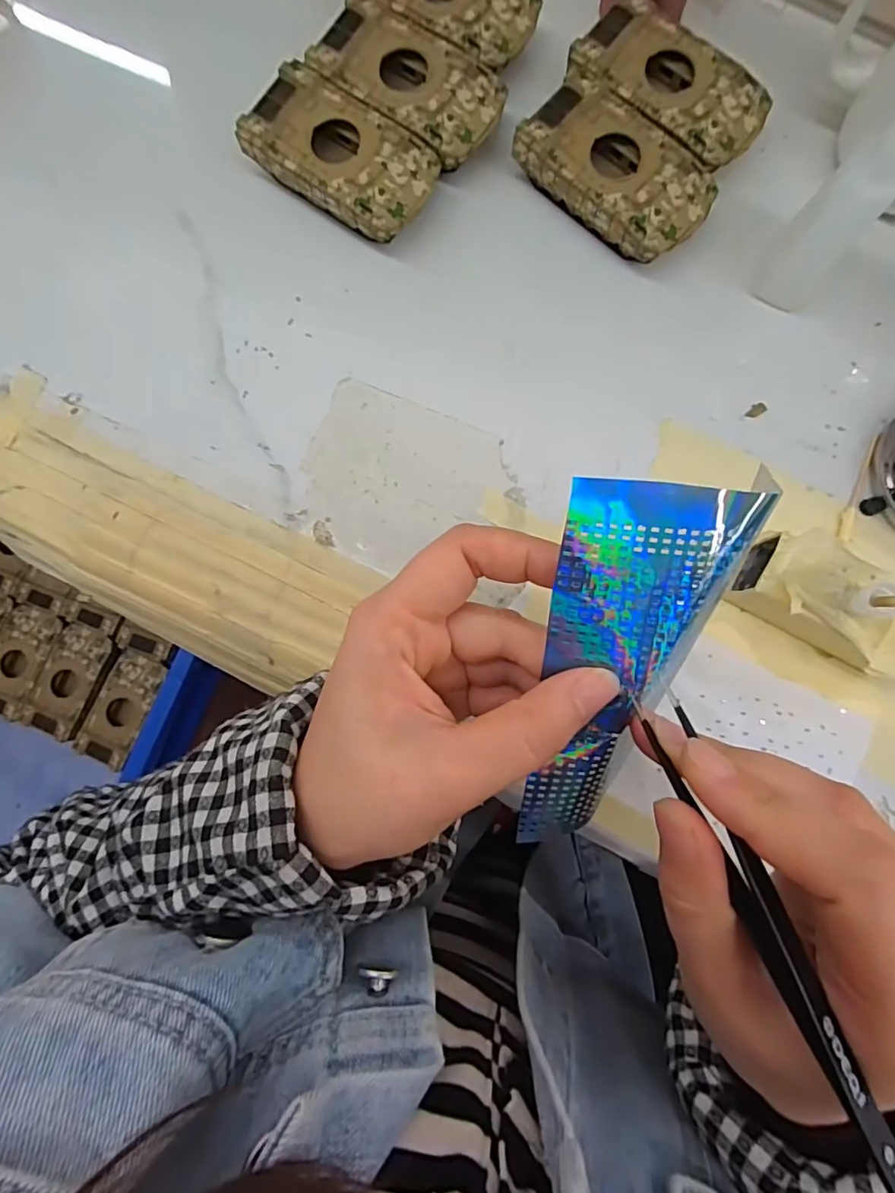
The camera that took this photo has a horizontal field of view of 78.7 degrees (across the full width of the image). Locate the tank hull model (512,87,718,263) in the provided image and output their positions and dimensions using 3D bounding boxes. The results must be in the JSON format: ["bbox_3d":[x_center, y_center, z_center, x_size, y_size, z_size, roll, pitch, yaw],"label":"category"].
[{"bbox_3d":[0.083,-0.209,0.276,0.095,0.024,0.055,38,86,5],"label":"tank hull model"}]

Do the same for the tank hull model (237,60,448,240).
[{"bbox_3d":[-0.053,-0.220,0.280,0.095,0.025,0.053,34,86,4],"label":"tank hull model"}]

